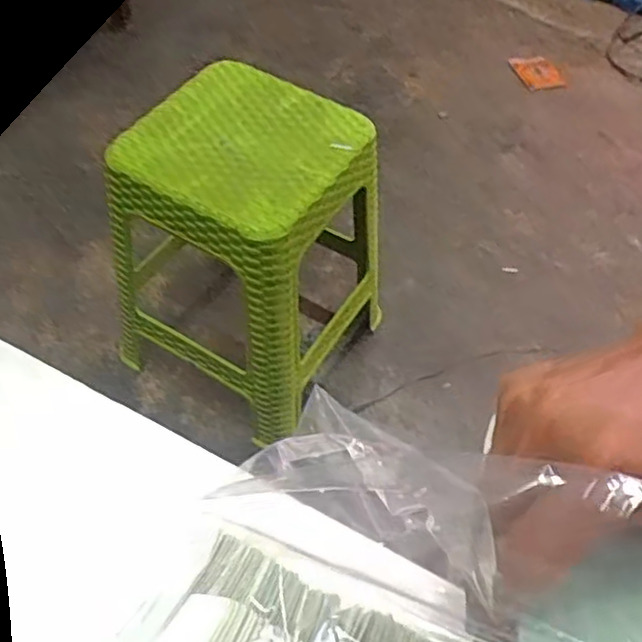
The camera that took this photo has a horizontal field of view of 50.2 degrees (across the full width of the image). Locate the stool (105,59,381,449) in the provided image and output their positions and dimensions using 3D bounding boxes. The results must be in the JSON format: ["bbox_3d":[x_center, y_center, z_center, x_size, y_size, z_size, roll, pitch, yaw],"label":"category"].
[{"bbox_3d":[-0.107,-0.106,1.107,0.334,0.451,0.346,28,58,16],"label":"stool"}]

